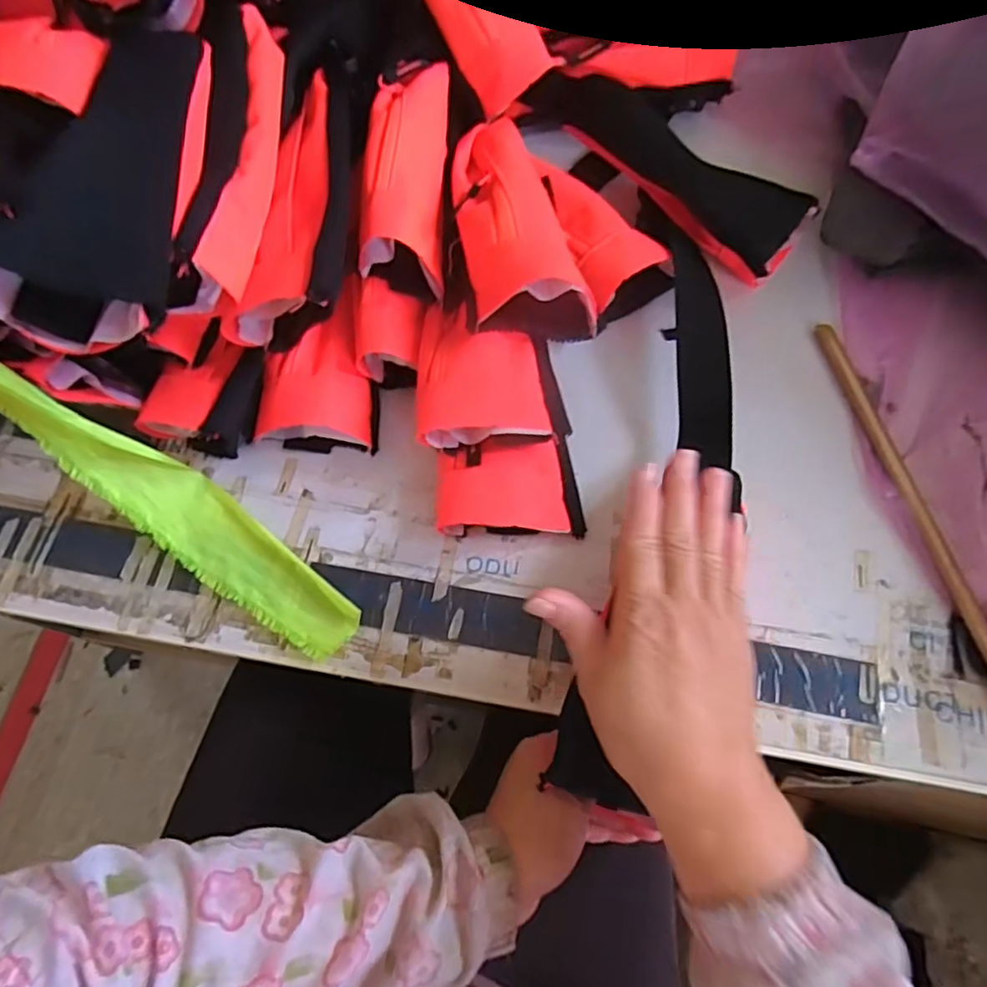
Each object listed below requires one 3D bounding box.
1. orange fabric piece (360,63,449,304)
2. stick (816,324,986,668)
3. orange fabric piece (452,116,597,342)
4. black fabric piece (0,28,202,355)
[{"bbox_3d":[-0.066,-0.252,0.482,0.057,0.058,0.198,0,67,3],"label":"orange fabric piece"},{"bbox_3d":[0.307,0.016,0.449,0.019,0.010,0.334,-11,67,-2],"label":"stick"},{"bbox_3d":[0.011,-0.205,0.464,0.090,0.050,0.219,-10,67,-2],"label":"orange fabric piece"},{"bbox_3d":[-0.231,-0.195,0.376,0.087,0.058,0.222,-4,67,1],"label":"black fabric piece"}]

